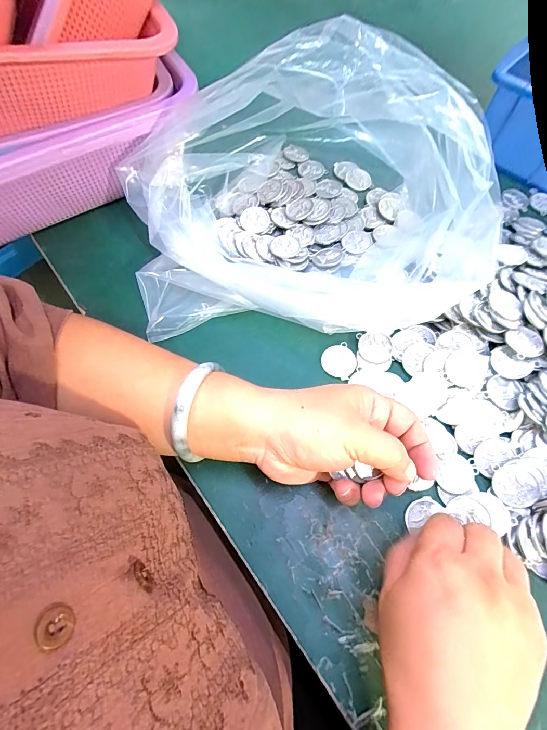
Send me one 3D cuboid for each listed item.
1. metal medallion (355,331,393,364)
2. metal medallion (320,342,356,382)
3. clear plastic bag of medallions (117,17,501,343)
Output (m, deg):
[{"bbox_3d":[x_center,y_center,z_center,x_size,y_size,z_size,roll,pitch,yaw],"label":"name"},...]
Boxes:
[{"bbox_3d":[0.088,-0.015,0.311,0.028,0.004,0.027,-2,79,6],"label":"metal medallion"},{"bbox_3d":[0.057,-0.005,0.309,0.029,0.004,0.032,35,70,14],"label":"metal medallion"},{"bbox_3d":[0.010,-0.170,0.311,0.280,0.134,0.268,-5,65,-3],"label":"clear plastic bag of medallions"}]

